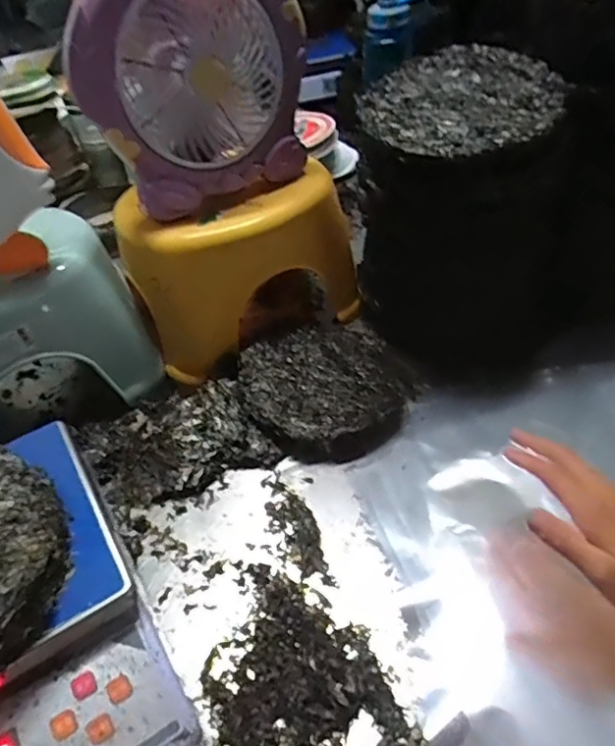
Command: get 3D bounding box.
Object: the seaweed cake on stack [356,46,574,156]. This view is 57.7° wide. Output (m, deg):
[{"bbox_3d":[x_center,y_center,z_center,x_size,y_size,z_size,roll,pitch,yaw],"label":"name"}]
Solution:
[{"bbox_3d":[0.162,-0.292,0.592,0.221,0.030,0.200,-18,45,-11],"label":"seaweed cake on stack"}]

